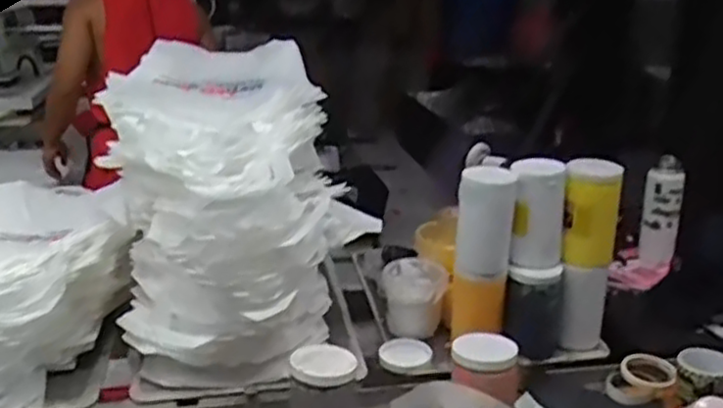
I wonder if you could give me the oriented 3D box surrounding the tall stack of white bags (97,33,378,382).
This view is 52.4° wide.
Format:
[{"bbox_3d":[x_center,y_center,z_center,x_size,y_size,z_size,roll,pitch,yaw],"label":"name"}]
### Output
[{"bbox_3d":[-0.222,0.009,1.380,0.442,0.472,0.560,-5,21,-13],"label":"tall stack of white bags"}]

